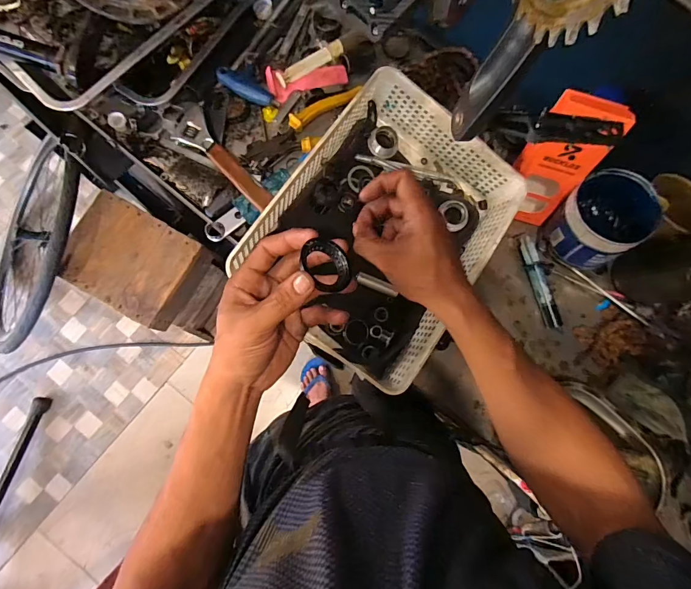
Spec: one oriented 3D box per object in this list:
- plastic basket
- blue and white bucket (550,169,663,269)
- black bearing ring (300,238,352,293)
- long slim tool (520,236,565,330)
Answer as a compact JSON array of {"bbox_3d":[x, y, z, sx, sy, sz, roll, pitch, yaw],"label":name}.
[{"bbox_3d":[0.052,-0.079,0.497,0.247,0.107,0.327,35,82,2],"label":"plastic basket"},{"bbox_3d":[0.334,-0.098,0.520,0.104,0.100,0.112,0,82,-3],"label":"blue and white bucket"},{"bbox_3d":[-0.015,-0.026,0.328,0.047,0.011,0.042,35,59,-24],"label":"black bearing ring"},{"bbox_3d":[0.283,-0.018,0.562,0.026,0.017,0.136,-19,83,-5],"label":"long slim tool"}]

